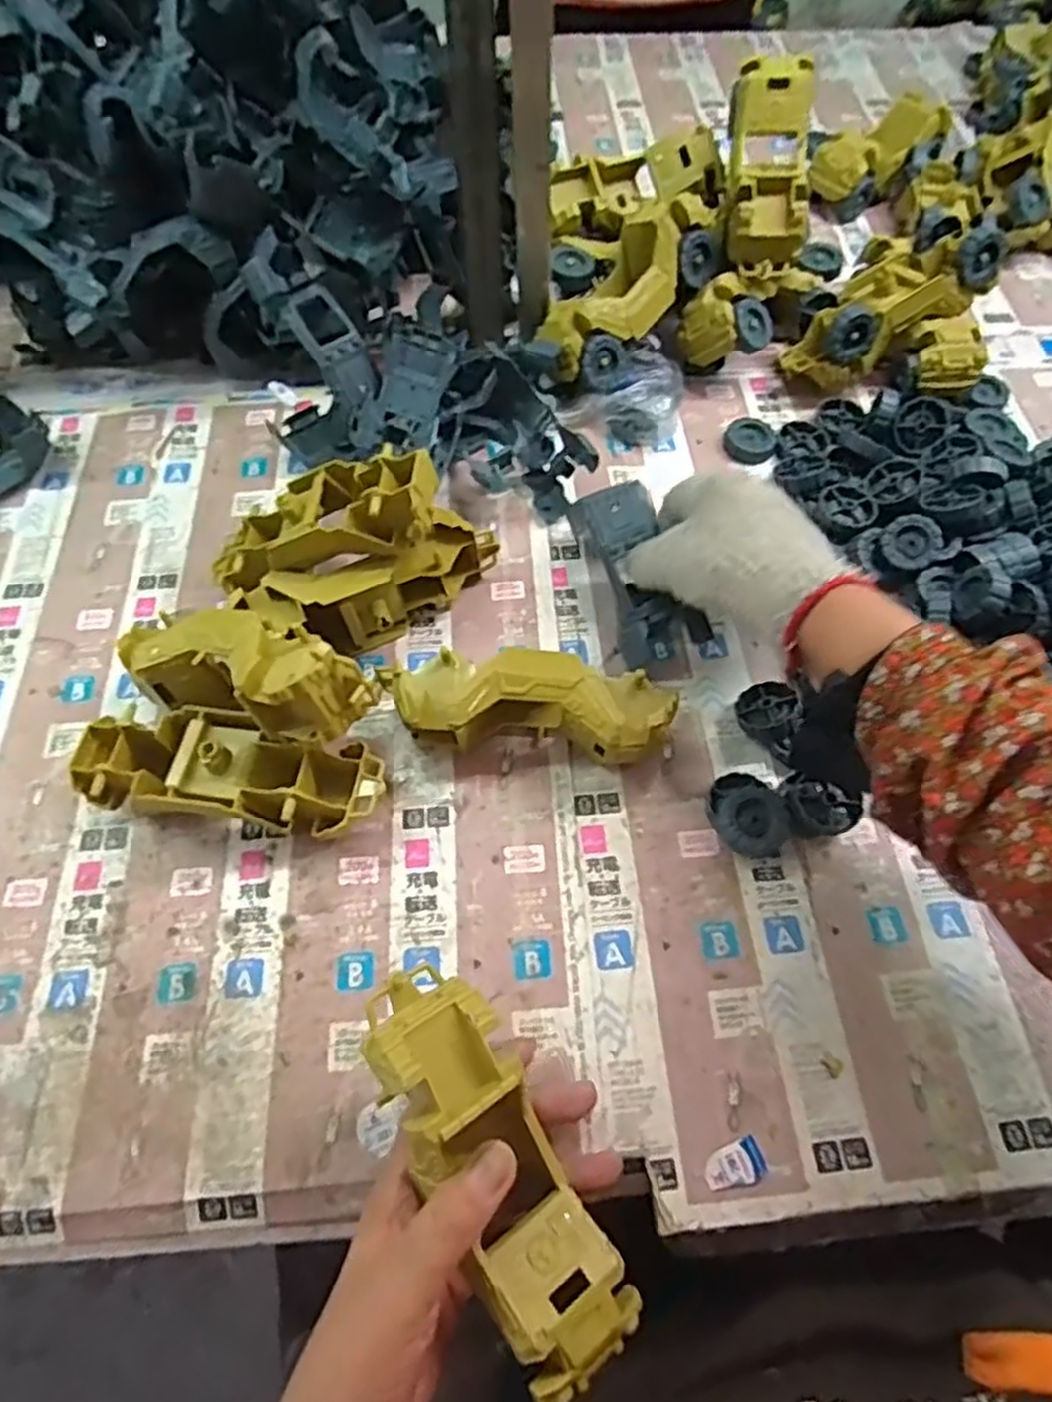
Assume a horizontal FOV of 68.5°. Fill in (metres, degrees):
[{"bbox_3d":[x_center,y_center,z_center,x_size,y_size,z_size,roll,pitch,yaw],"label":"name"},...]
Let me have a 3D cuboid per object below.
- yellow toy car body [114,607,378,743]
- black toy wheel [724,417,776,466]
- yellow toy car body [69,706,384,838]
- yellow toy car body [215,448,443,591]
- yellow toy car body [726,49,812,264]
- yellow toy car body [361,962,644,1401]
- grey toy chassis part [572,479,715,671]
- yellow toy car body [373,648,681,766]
[{"bbox_3d":[-0.159,-0.021,0.432,0.166,0.050,0.060,12,62,25],"label":"yellow toy car body"},{"bbox_3d":[0.171,-0.198,0.590,0.037,0.011,0.037,0,62,1],"label":"black toy wheel"},{"bbox_3d":[-0.168,0.042,0.441,0.178,0.052,0.061,7,62,5],"label":"yellow toy car body"},{"bbox_3d":[-0.125,-0.112,0.476,0.151,0.040,0.058,-14,60,19],"label":"yellow toy car body"},{"bbox_3d":[0.182,-0.405,0.584,0.059,0.058,0.153,2,84,2],"label":"yellow toy car body"},{"bbox_3d":[-0.011,0.195,0.319,0.053,0.035,0.169,-27,84,-13],"label":"yellow toy car body"},{"bbox_3d":[0.071,-0.085,0.499,0.048,0.044,0.129,-16,72,-7],"label":"grey toy chassis part"},{"bbox_3d":[0.002,0.007,0.455,0.170,0.057,0.053,4,62,3],"label":"yellow toy car body"}]

